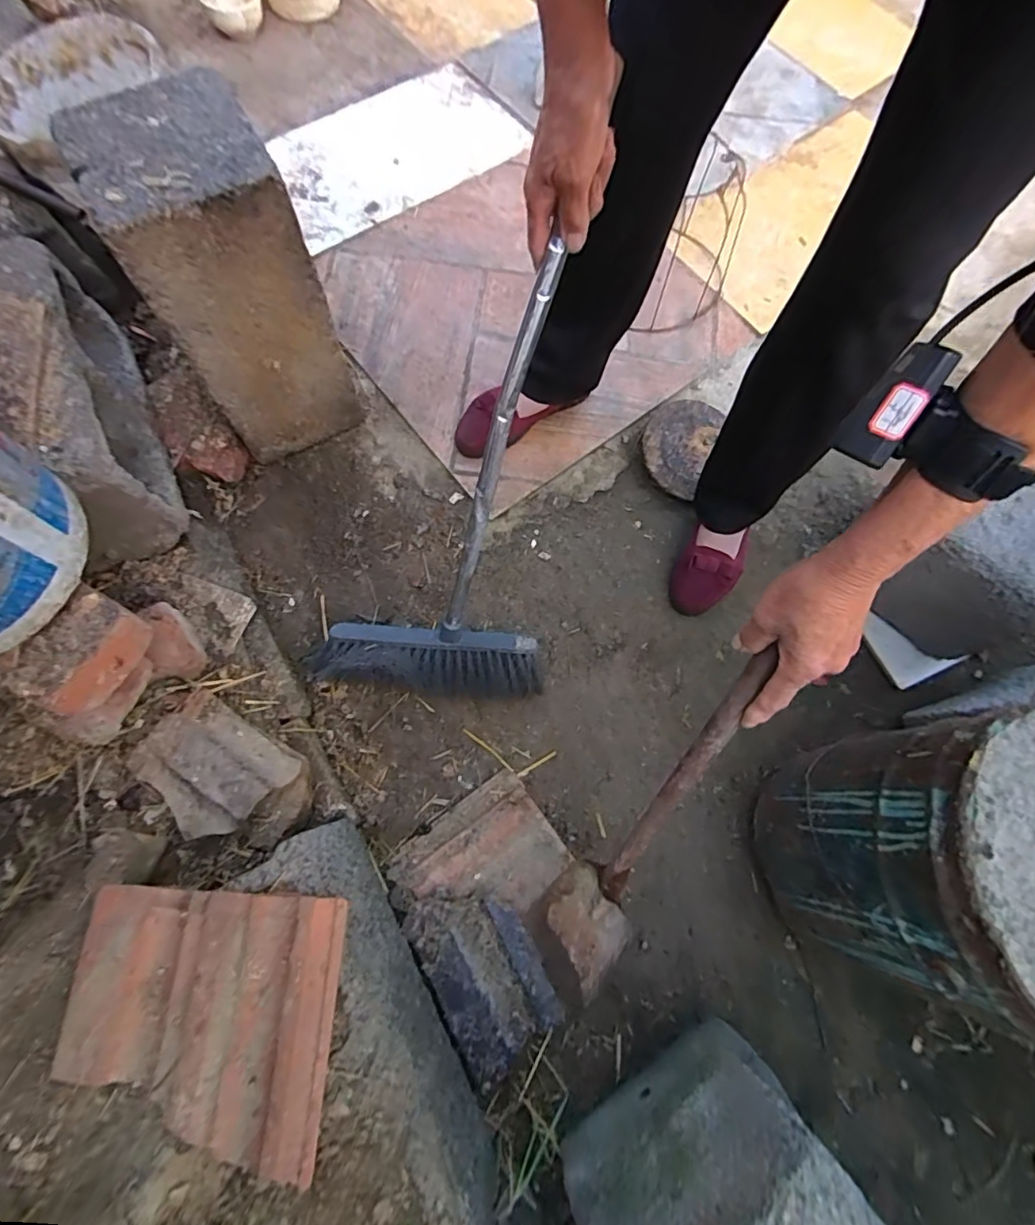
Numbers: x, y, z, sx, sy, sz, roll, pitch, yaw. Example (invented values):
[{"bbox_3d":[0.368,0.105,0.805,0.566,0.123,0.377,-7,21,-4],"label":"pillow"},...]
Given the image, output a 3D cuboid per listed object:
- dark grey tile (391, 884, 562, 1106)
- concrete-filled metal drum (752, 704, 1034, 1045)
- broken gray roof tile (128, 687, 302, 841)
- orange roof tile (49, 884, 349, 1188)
[{"bbox_3d":[-0.044,0.430,0.657,0.126,0.025,0.233,-27,77,-10],"label":"dark grey tile"},{"bbox_3d":[0.466,0.252,0.584,0.269,0.338,0.277,15,74,2],"label":"concrete-filled metal drum"},{"bbox_3d":[-0.347,0.181,0.618,0.153,0.044,0.121,34,75,7],"label":"broken gray roof tile"},{"bbox_3d":[-0.257,0.333,0.446,0.207,0.032,0.187,4,76,-1],"label":"orange roof tile"}]

